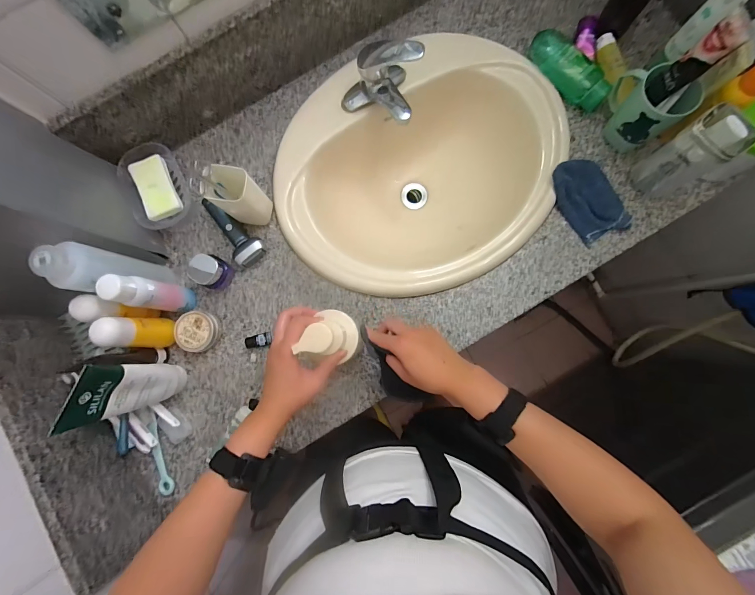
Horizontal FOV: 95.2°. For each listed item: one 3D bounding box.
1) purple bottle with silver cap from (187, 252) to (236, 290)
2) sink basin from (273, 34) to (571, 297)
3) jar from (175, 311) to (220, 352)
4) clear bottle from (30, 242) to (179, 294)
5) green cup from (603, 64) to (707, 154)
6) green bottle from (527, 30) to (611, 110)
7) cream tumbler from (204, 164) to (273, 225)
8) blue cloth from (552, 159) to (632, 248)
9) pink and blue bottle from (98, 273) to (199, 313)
[{"bbox_3d":[-0.282,-0.044,0.587,0.049,0.066,0.054,24,86,3],"label":"purple bottle with silver cap"},{"bbox_3d":[0.074,-0.234,0.689,0.523,0.185,0.456,-36,85,-2],"label":"sink basin"},{"bbox_3d":[-0.307,0.059,0.594,0.060,0.038,0.067,8,85,2],"label":"jar"},{"bbox_3d":[-0.386,-0.033,0.518,0.056,0.208,0.063,9,85,2],"label":"clear bottle"},{"bbox_3d":[0.420,-0.301,0.556,0.109,0.105,0.073,41,87,4],"label":"green cup"},{"bbox_3d":[0.333,-0.398,0.604,0.057,0.043,0.166,-41,85,-2],"label":"green bottle"},{"bbox_3d":[-0.227,-0.165,0.570,0.068,0.125,0.068,0,84,3],"label":"cream tumbler"},{"bbox_3d":[0.362,-0.169,0.592,0.085,0.028,0.141,-27,85,-1],"label":"blue cloth"},{"bbox_3d":[-0.348,-0.004,0.539,0.039,0.169,0.043,9,85,2],"label":"pink and blue bottle"}]

